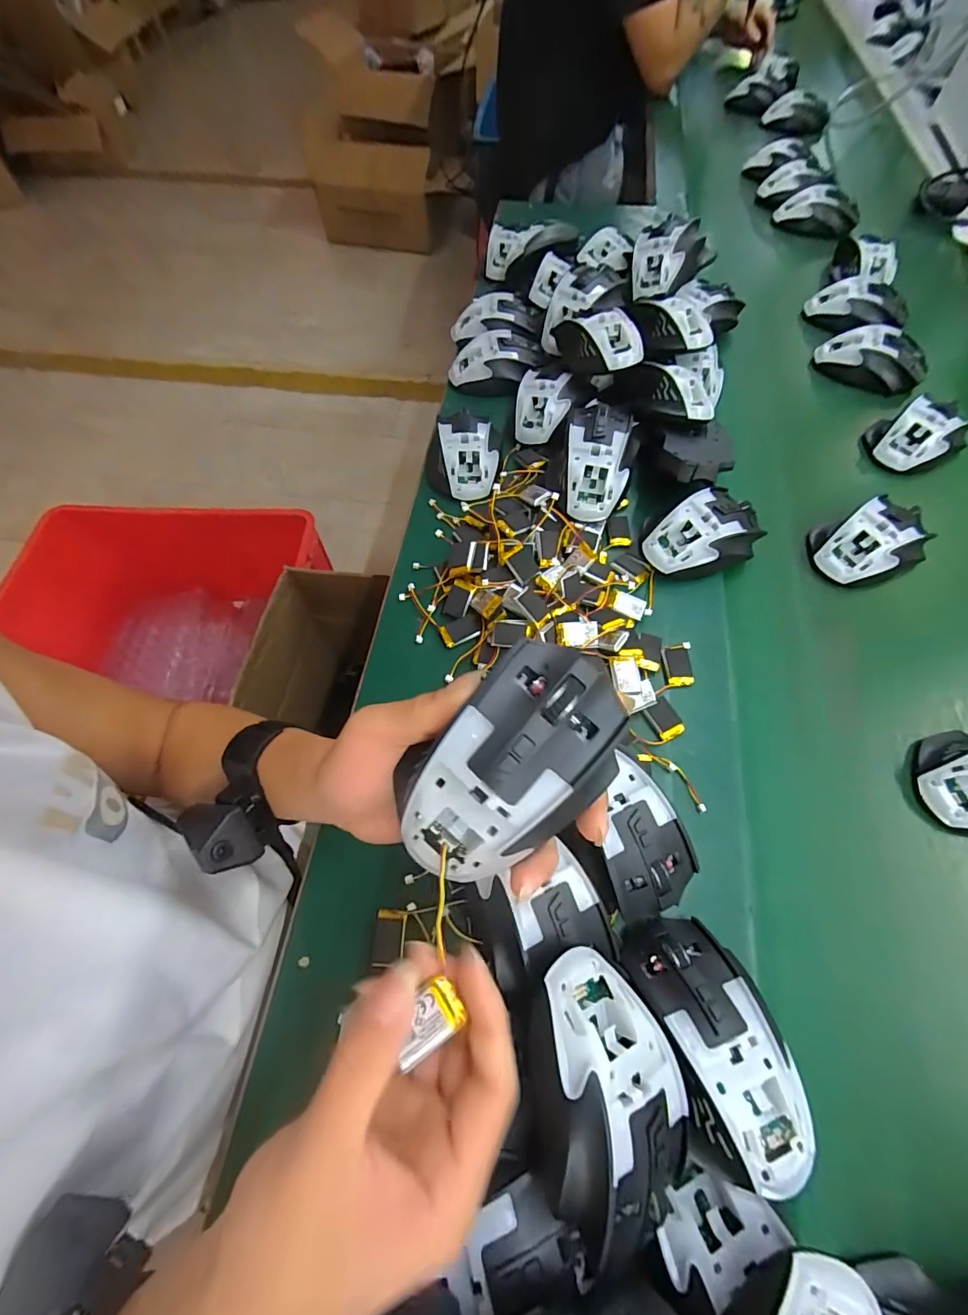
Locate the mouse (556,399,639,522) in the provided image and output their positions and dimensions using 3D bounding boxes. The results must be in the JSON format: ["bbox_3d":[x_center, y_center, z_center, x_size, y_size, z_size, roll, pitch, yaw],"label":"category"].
[{"bbox_3d":[0.103,-0.191,0.433,0.069,0.041,0.130,13,64,6],"label":"mouse"}]

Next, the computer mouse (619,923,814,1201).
[{"bbox_3d":[0.122,0.209,0.258,0.067,0.054,0.116,-12,64,-6],"label":"computer mouse"}]

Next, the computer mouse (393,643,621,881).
[{"bbox_3d":[0.007,0.047,0.201,0.112,0.039,0.062,-45,87,6],"label":"computer mouse"}]

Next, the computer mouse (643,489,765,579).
[{"bbox_3d":[0.196,-0.112,0.424,0.108,0.037,0.070,-21,65,-10],"label":"computer mouse"}]

